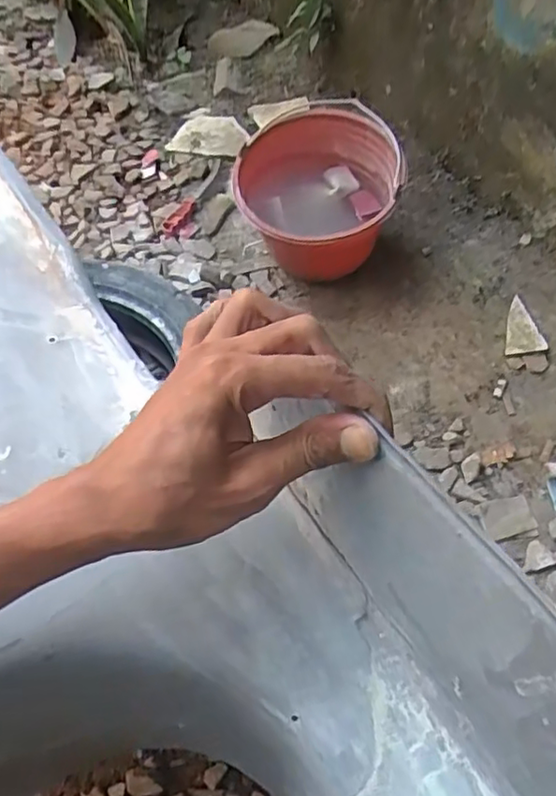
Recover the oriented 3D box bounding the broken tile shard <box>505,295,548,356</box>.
[{"bbox_3d":[0.360,-0.108,0.945,0.055,0.006,0.094,-11,62,12],"label":"broken tile shard"}]

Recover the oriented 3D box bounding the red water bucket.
[{"bbox_3d":[0.054,-0.321,1.016,0.240,0.181,0.274,1,54,-2],"label":"red water bucket"}]

